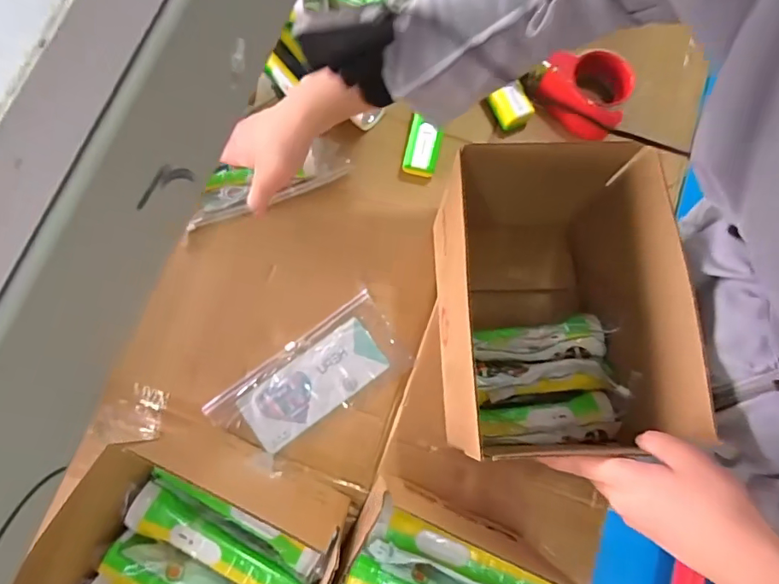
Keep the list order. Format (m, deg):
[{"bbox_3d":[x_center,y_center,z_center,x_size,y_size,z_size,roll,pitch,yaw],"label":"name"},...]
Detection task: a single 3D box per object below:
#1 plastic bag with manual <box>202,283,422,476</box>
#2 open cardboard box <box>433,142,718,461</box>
[{"bbox_3d":[-0.089,0.102,0.567,0.218,0.010,0.100,-36,79,-8],"label":"plastic bag with manual"},{"bbox_3d":[0.151,0.020,0.496,0.193,0.186,0.270,-2,77,-1],"label":"open cardboard box"}]

